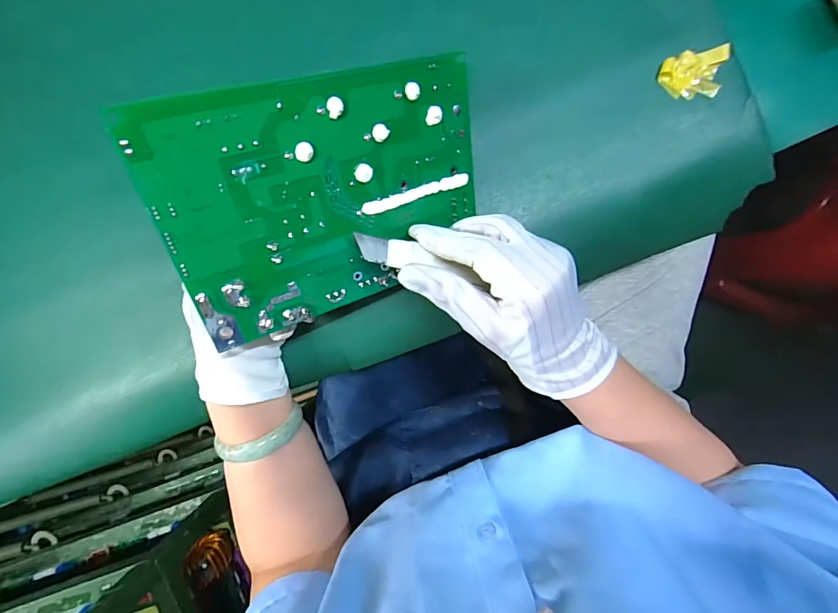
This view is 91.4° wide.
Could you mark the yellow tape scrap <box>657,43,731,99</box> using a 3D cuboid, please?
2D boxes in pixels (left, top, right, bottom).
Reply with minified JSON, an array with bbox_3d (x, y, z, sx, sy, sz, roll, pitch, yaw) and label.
[{"bbox_3d":[0.215,-0.182,0.320,0.049,0.010,0.034,-2,95,2],"label":"yellow tape scrap"}]

